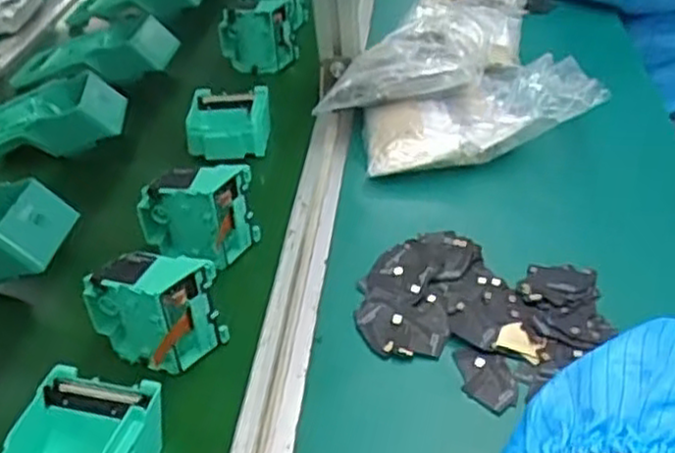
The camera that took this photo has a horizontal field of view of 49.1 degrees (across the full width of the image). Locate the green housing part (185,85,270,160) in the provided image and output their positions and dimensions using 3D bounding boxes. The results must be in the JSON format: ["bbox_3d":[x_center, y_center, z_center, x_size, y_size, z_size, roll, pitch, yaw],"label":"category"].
[{"bbox_3d":[-0.104,-0.102,0.711,0.074,0.034,0.074,2,37,0],"label":"green housing part"}]

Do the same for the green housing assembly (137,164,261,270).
[{"bbox_3d":[-0.106,-0.013,0.568,0.078,0.065,0.042,10,38,11],"label":"green housing assembly"}]

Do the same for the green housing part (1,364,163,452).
[{"bbox_3d":[-0.144,0.132,0.428,0.077,0.045,0.082,5,37,13],"label":"green housing part"}]

